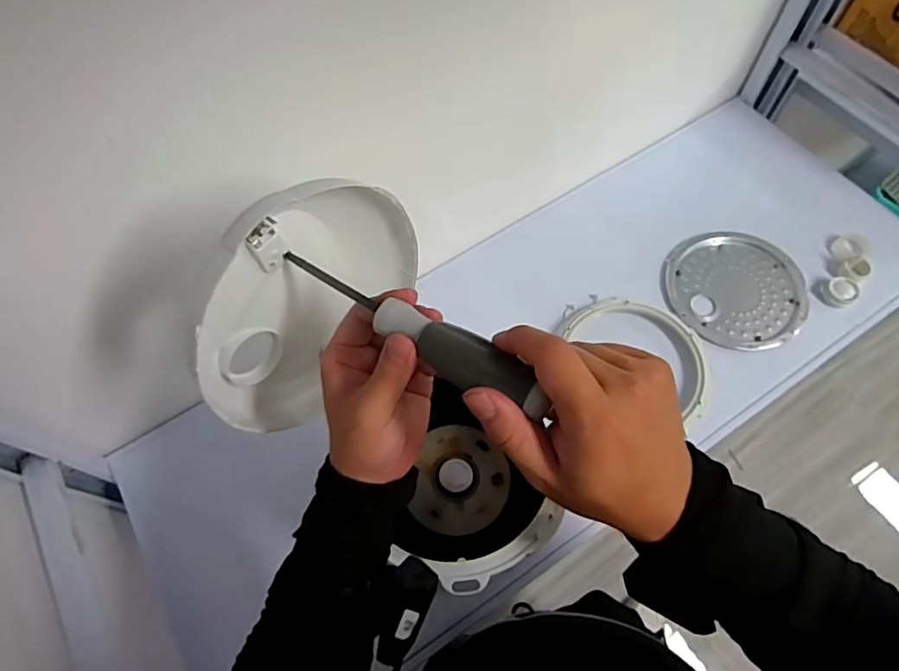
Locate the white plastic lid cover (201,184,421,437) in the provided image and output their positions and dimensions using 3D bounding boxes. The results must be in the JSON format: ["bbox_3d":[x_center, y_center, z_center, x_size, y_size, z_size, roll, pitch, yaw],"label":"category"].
[{"bbox_3d":[-0.106,-0.029,0.414,0.048,0.168,0.200,34,70,17],"label":"white plastic lid cover"}]

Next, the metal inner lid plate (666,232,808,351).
[{"bbox_3d":[0.395,-0.065,0.752,0.181,0.024,0.168,-1,64,2],"label":"metal inner lid plate"}]

